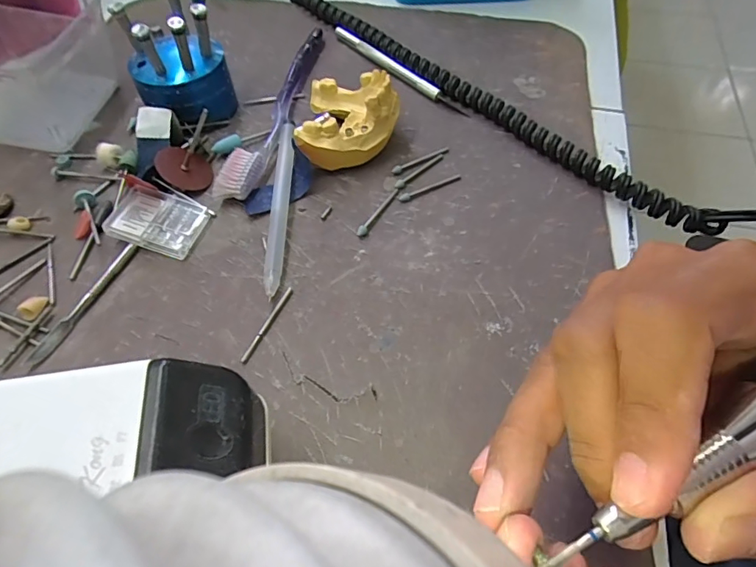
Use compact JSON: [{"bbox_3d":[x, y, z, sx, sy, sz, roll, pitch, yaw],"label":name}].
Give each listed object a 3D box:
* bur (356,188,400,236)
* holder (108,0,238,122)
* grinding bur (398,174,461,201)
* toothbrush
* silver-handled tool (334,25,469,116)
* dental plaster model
[{"bbox_3d":[0.000,-0.042,0.270,0.005,0.004,0.041,24,59,16],"label":"bur"},{"bbox_3d":[-0.124,-0.137,0.297,0.057,0.071,0.046,-17,57,-11],"label":"holder"},{"bbox_3d":[0.031,-0.058,0.281,0.042,0.004,0.006,-25,59,-16],"label":"grinding bur"},{"bbox_3d":[-0.064,-0.122,0.322,0.020,0.012,0.184,9,56,7],"label":"toothbrush"},{"bbox_3d":[0.012,-0.159,0.350,0.007,0.009,0.135,-37,63,-23],"label":"silver-handled tool"},{"bbox_3d":[-0.016,-0.103,0.293,0.058,0.037,0.072,3,55,2],"label":"dental plaster model"}]

